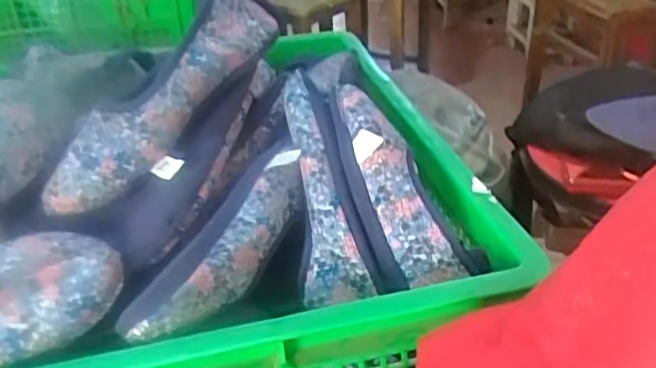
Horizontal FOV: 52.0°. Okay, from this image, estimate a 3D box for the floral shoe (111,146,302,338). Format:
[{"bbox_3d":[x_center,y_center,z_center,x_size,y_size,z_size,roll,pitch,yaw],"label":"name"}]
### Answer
[{"bbox_3d":[-0.082,0.040,0.545,0.066,0.050,0.225,11,32,23],"label":"floral shoe"}]

